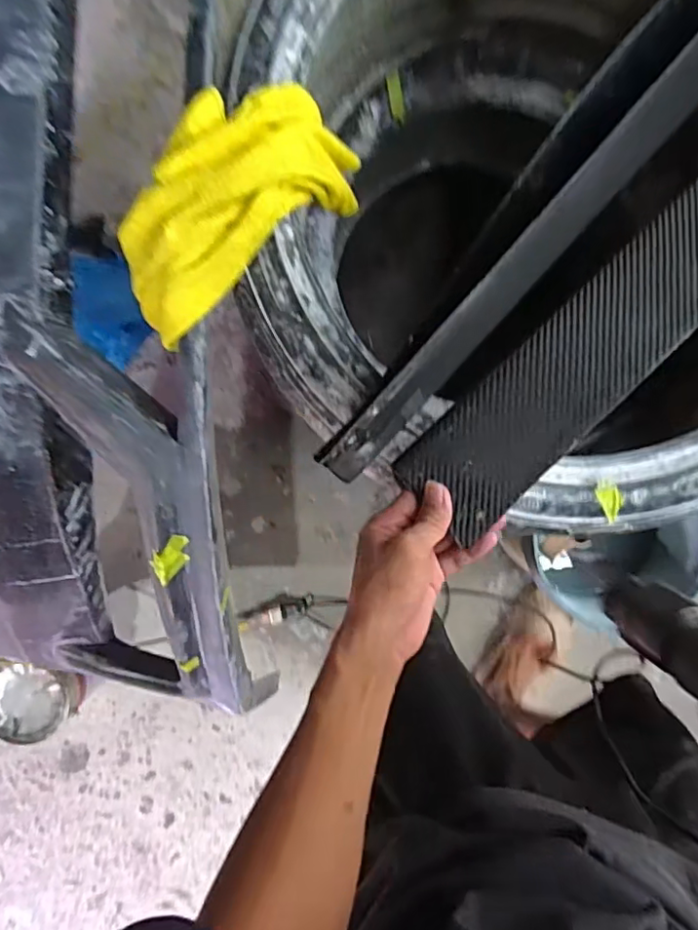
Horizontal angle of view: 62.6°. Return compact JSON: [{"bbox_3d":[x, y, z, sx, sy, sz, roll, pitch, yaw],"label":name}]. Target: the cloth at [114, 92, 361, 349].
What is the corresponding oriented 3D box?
[{"bbox_3d":[-0.095,-0.220,0.480,0.234,0.110,0.117,-42,93,1],"label":"cloth"}]

